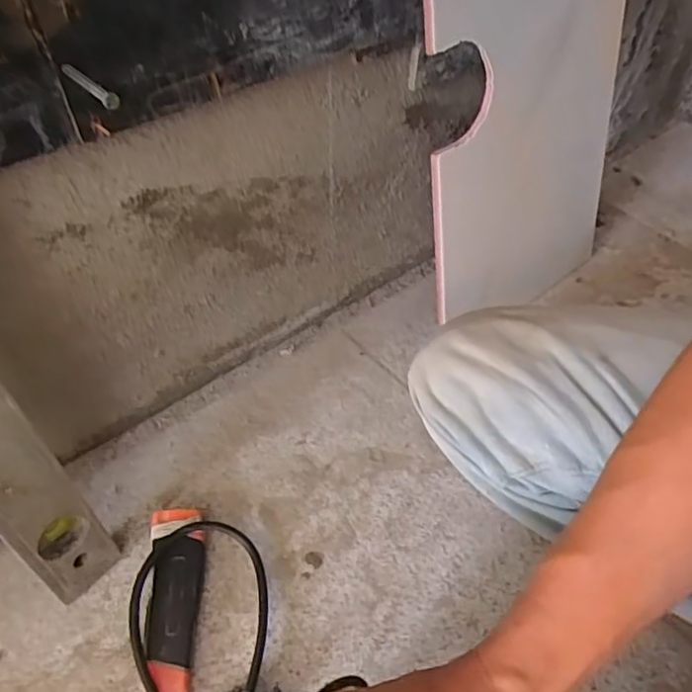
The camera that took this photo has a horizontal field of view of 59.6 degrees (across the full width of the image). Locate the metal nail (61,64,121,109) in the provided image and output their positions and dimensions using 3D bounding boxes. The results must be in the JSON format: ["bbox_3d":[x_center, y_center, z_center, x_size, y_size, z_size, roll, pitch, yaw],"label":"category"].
[{"bbox_3d":[-0.123,-0.125,0.289,0.007,0.009,0.047,-33,55,-27],"label":"metal nail"}]

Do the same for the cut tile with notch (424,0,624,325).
[{"bbox_3d":[0.163,-0.203,0.527,0.251,0.405,0.013,-35,48,-25],"label":"cut tile with notch"}]

